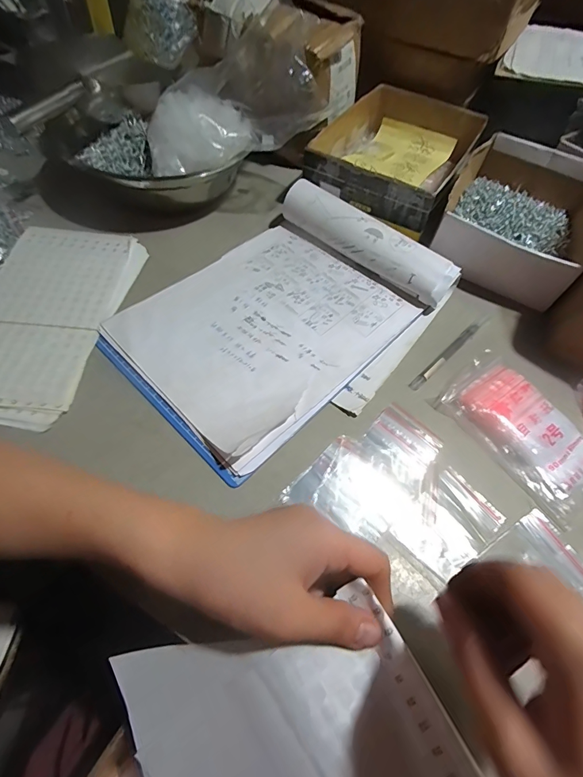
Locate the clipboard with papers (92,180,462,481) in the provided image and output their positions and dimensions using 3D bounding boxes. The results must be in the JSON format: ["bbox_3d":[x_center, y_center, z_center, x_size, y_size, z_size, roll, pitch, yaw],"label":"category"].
[{"bbox_3d":[-0.009,-0.088,0.387,0.319,0.045,0.238,-39,68,-24],"label":"clipboard with papers"}]

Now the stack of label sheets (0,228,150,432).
[{"bbox_3d":[-0.249,-0.079,0.375,0.134,0.010,0.247,10,58,2],"label":"stack of label sheets"}]

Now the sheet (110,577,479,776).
[{"bbox_3d":[-0.020,0.219,0.235,0.202,0.025,0.181,-40,76,11],"label":"sheet"}]

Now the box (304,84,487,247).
[{"bbox_3d":[0.149,-0.332,0.530,0.185,0.058,0.267,25,60,11],"label":"box"}]

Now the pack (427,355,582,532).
[{"bbox_3d":[0.214,0.037,0.342,0.088,0.016,0.145,-31,65,-21],"label":"pack"}]

